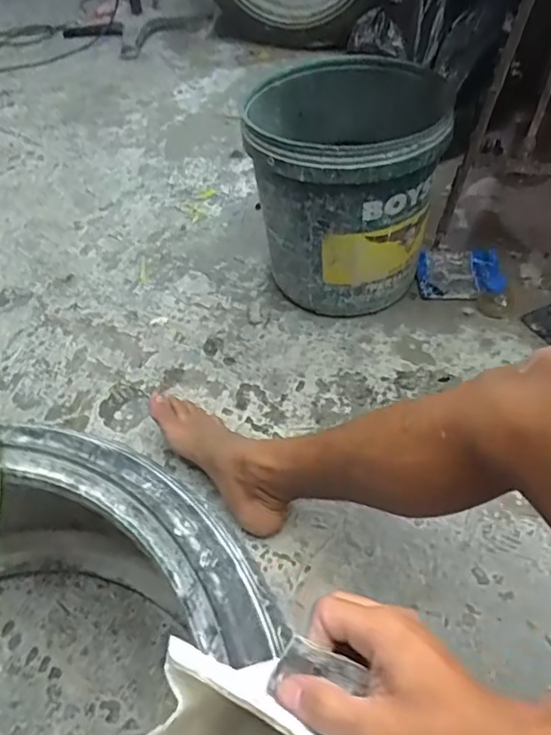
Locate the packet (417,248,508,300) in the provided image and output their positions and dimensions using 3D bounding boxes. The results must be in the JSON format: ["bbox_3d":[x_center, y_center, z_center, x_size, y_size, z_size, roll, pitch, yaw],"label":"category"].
[{"bbox_3d":[0.336,-0.175,1.062,0.151,0.031,0.136,9,49,13],"label":"packet"}]

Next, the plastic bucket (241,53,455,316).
[{"bbox_3d":[0.120,-0.290,0.993,0.286,0.327,0.307,-3,47,3],"label":"plastic bucket"}]

